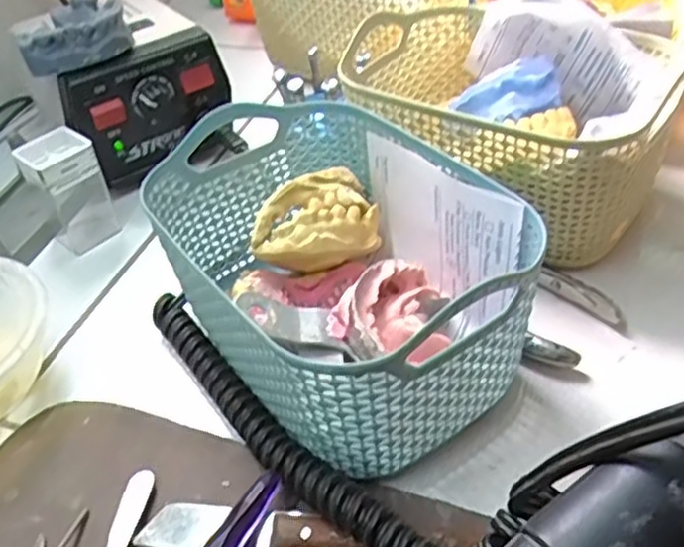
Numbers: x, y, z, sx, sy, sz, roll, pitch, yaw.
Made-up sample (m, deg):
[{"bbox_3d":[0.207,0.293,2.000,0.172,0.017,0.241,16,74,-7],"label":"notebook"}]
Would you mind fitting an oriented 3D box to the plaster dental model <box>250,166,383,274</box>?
[{"bbox_3d":[-0.012,-0.021,0.345,0.061,0.040,0.031,-22,42,-16],"label":"plaster dental model"}]

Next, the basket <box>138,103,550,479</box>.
[{"bbox_3d":[-0.002,0.002,0.323,0.113,0.083,0.169,-29,46,-24],"label":"basket"}]

